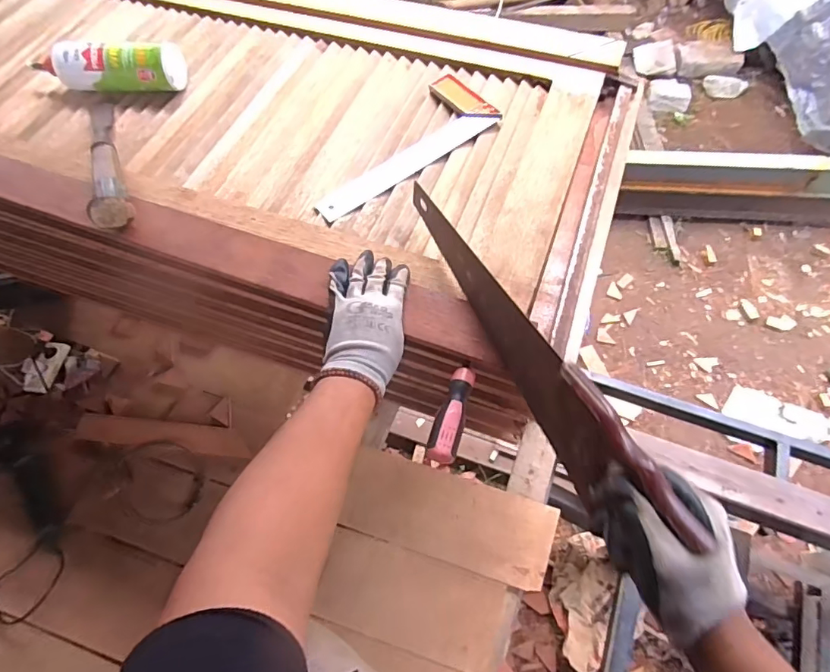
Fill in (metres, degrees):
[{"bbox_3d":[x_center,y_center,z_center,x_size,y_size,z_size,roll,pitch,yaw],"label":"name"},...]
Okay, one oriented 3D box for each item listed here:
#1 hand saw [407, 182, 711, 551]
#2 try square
[{"bbox_3d":[0.097,0.005,0.480,0.027,0.090,0.435,-23,54,-10],"label":"hand saw"},{"bbox_3d":[-0.026,-0.274,0.693,0.298,0.025,0.109,-36,66,-16],"label":"try square"}]

